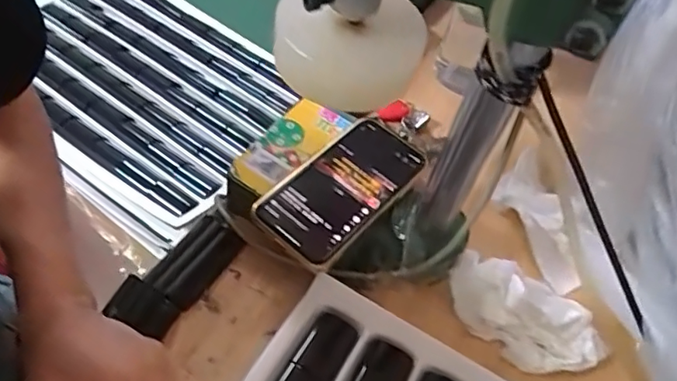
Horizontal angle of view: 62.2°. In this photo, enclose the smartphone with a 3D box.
[{"bbox_3d":[0.003,-0.007,0.457,0.078,0.015,0.149,35,56,18],"label":"smartphone"}]

